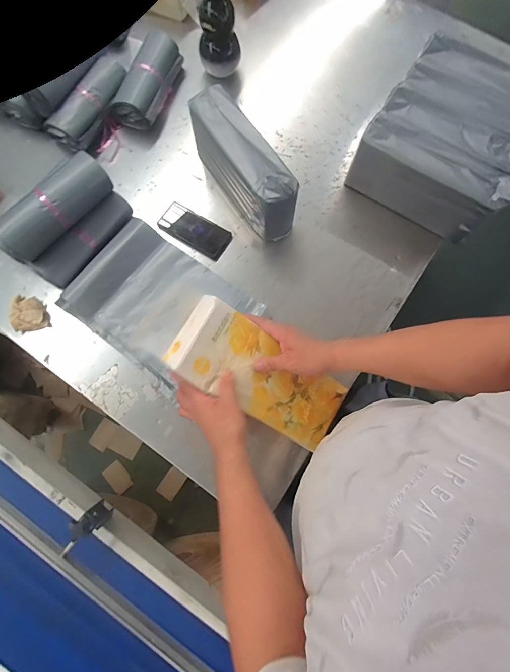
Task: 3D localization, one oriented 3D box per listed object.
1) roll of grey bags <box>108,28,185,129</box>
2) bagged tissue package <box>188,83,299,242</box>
[{"bbox_3d":[-0.269,-0.646,0.818,0.101,0.074,0.242,18,77,4],"label":"roll of grey bags"},{"bbox_3d":[-0.023,-0.369,0.706,0.090,0.157,0.307,-33,79,-8],"label":"bagged tissue package"}]

